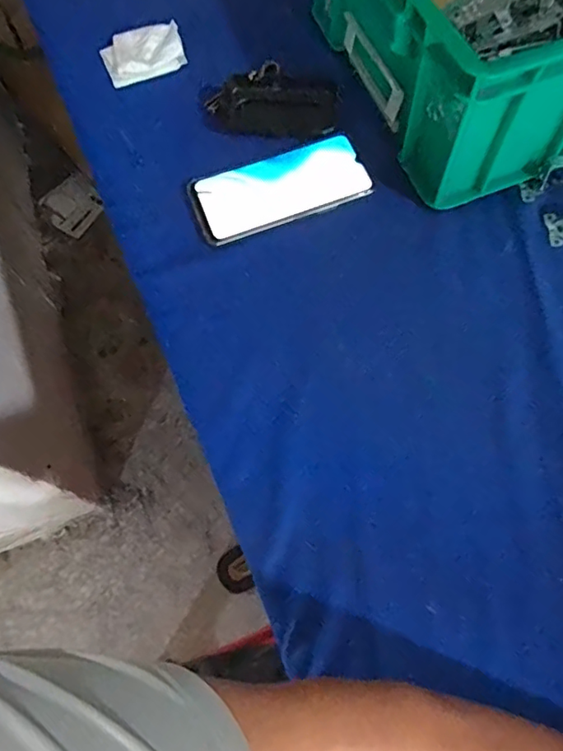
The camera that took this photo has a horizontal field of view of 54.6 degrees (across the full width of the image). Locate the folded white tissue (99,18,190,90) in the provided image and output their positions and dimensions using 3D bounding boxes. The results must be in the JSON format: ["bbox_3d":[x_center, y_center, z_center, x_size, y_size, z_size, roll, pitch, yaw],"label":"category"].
[{"bbox_3d":[-0.144,-0.334,0.564,0.081,0.020,0.050,-24,69,-6],"label":"folded white tissue"}]

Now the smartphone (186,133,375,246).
[{"bbox_3d":[-0.002,-0.173,0.502,0.160,0.007,0.074,-20,69,-5],"label":"smartphone"}]

